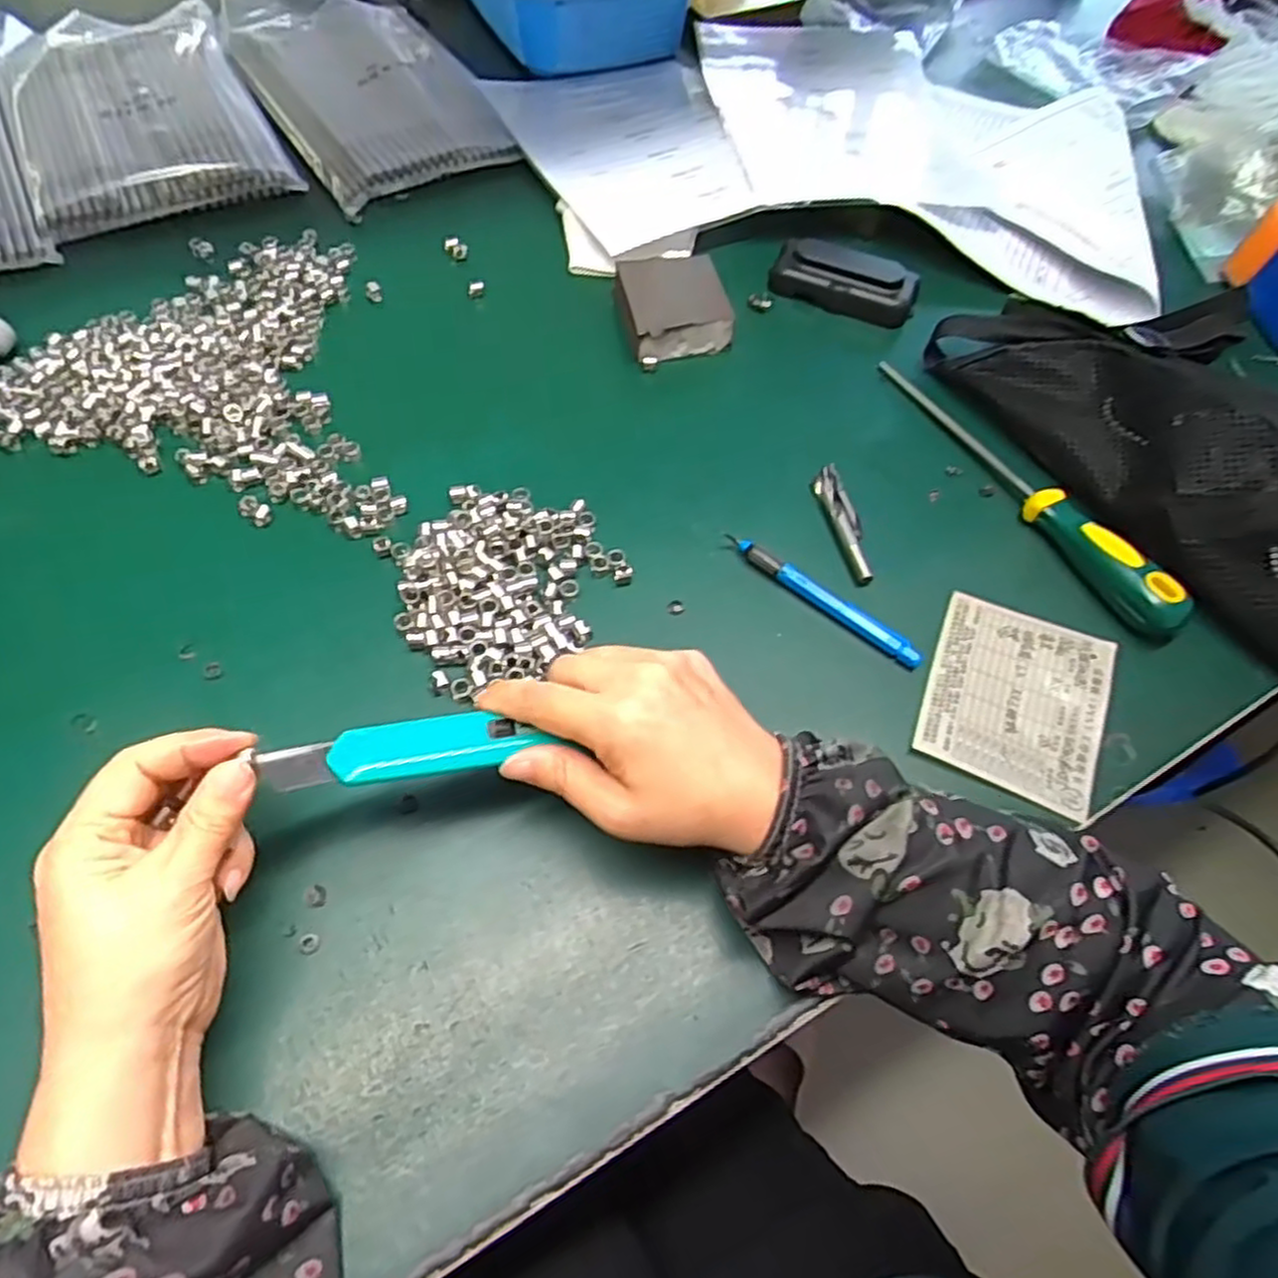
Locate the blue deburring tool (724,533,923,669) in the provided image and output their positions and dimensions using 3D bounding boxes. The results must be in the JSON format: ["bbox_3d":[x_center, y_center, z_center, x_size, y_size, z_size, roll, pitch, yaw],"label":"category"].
[{"bbox_3d":[0.100,-0.022,0.408,0.119,0.012,0.010,36,64,17],"label":"blue deburring tool"}]

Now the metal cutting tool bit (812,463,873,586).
[{"bbox_3d":[0.122,-0.068,0.441,0.017,0.013,0.083,-10,61,-9],"label":"metal cutting tool bit"}]

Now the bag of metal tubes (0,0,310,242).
[{"bbox_3d":[-0.416,-0.443,0.614,0.180,0.022,0.304,-25,64,-16],"label":"bag of metal tubes"}]

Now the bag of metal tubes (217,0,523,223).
[{"bbox_3d":[-0.247,-0.497,0.658,0.173,0.028,0.334,-27,65,-18],"label":"bag of metal tubes"}]

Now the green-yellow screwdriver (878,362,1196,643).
[{"bbox_3d":[0.235,-0.100,0.450,0.025,0.030,0.237,-23,63,-16],"label":"green-yellow screwdriver"}]

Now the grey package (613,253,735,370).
[{"bbox_3d":[0.024,-0.235,0.520,0.070,0.025,0.092,-8,60,-8],"label":"grey package"}]

